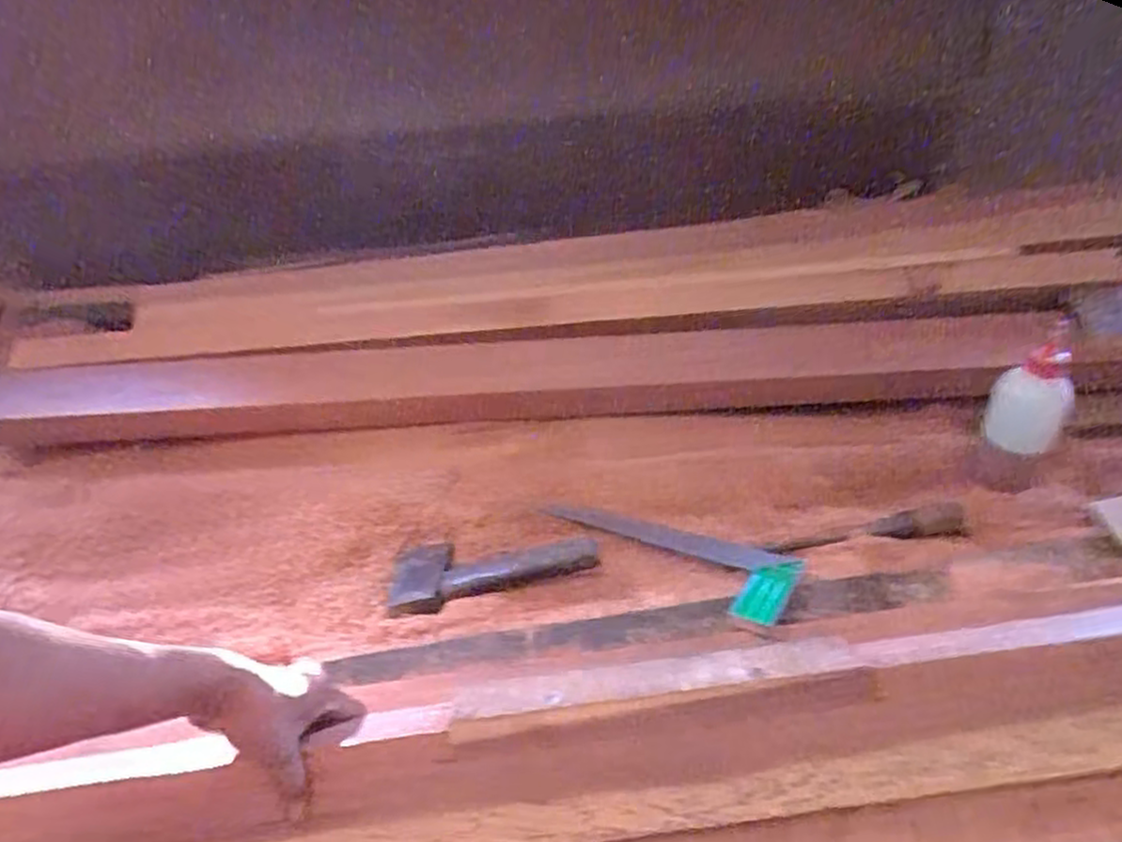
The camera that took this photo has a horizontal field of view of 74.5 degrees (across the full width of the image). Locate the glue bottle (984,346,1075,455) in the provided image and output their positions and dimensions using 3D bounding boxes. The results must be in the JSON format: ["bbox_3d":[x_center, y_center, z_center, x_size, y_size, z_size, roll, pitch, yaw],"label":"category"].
[{"bbox_3d":[0.499,-0.021,0.785,0.071,0.121,0.032,19,46,27],"label":"glue bottle"}]

